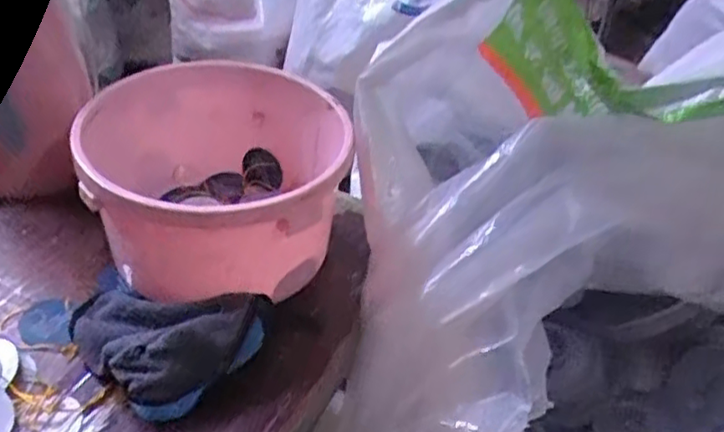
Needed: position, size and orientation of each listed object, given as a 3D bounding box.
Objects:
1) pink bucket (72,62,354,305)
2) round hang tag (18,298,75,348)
[{"bbox_3d":[-0.123,-0.027,0.582,0.209,0.138,0.218,2,39,-2],"label":"pink bucket"},{"bbox_3d":[-0.258,0.086,0.530,0.042,0.006,0.049,-3,40,-9],"label":"round hang tag"}]

